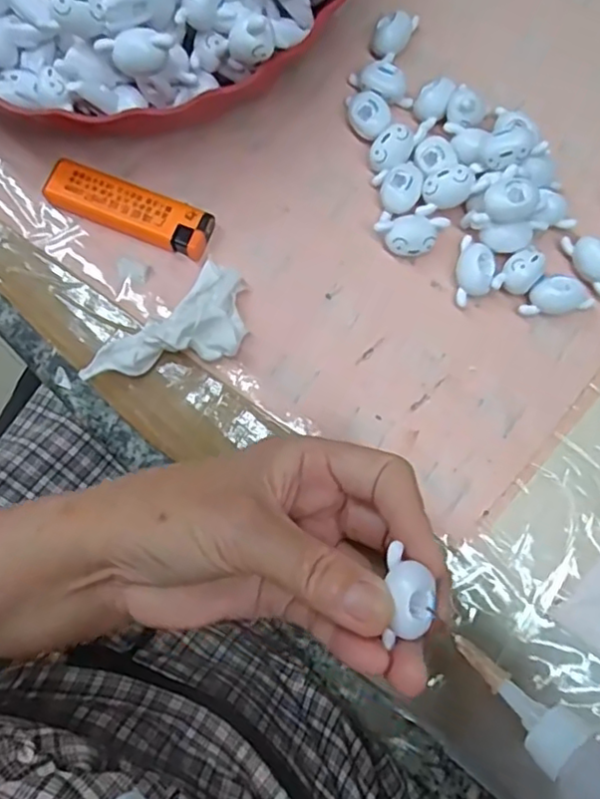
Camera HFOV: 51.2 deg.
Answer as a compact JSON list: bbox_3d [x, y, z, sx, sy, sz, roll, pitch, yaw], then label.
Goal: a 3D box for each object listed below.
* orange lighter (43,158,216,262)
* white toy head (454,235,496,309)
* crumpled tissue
[{"bbox_3d":[-0.082,-0.092,0.303,0.080,0.014,0.022,21,79,5],"label":"orange lighter"},{"bbox_3d":[0.081,-0.060,0.292,0.017,0.015,0.033,16,79,4],"label":"white toy head"},{"bbox_3d":[-0.054,-0.027,0.286,0.040,0.020,0.080,44,82,9],"label":"crumpled tissue"}]

